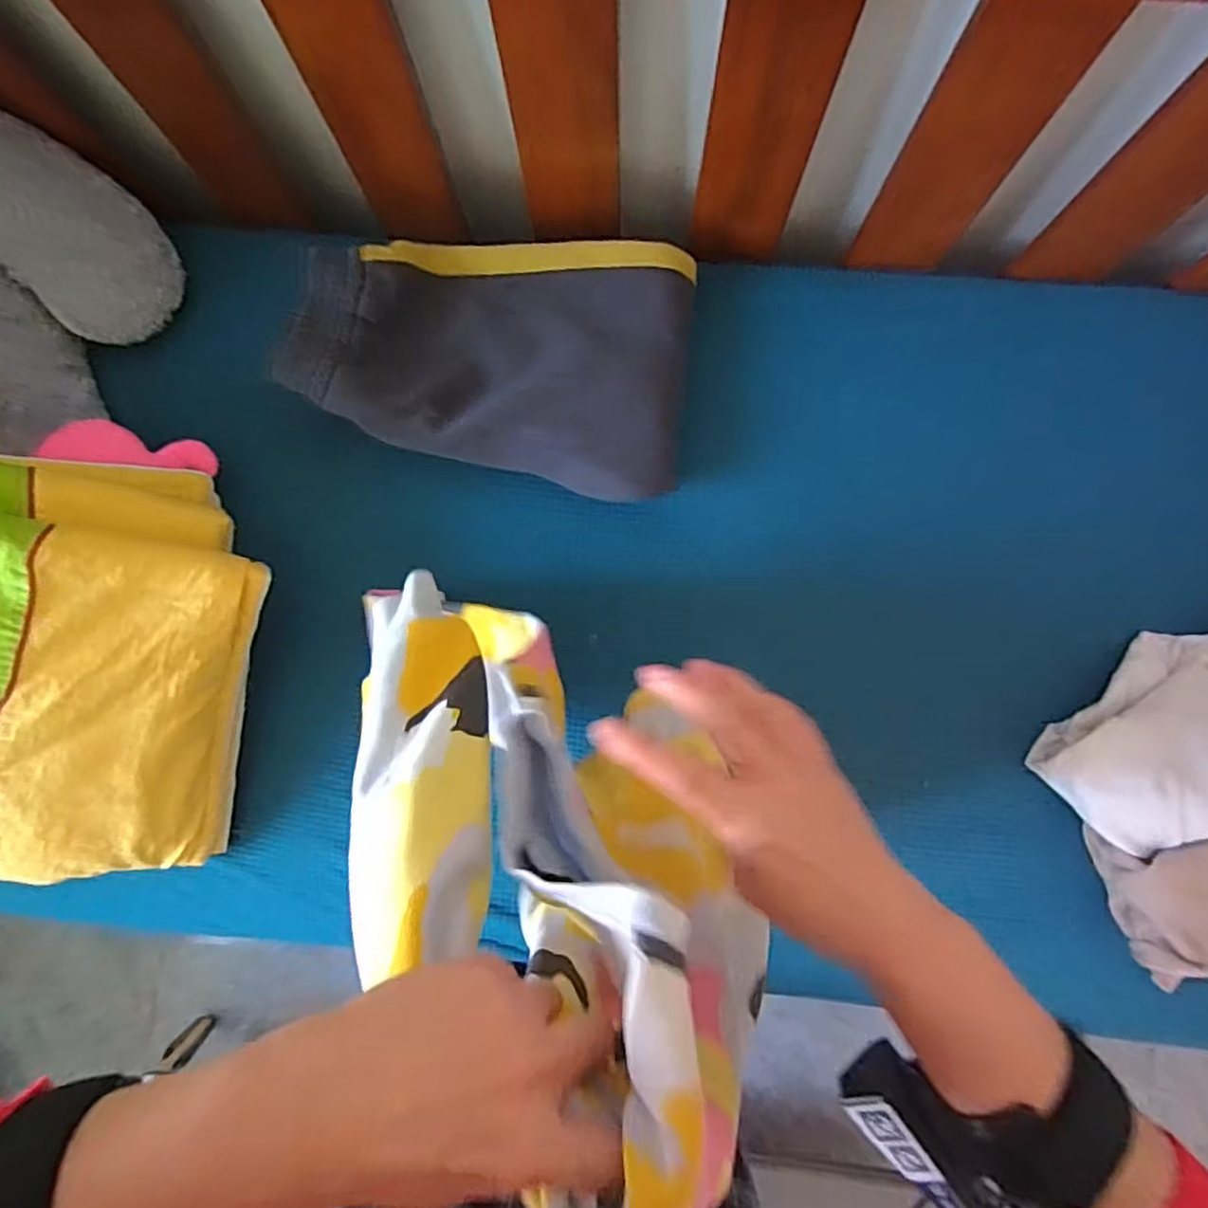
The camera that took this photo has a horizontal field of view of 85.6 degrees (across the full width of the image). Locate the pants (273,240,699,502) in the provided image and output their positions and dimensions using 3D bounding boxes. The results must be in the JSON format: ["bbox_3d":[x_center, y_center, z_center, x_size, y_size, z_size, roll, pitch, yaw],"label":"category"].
[{"bbox_3d":[-0.096,-0.234,0.602,0.354,0.054,0.239,8,83,-6],"label":"pants"}]

